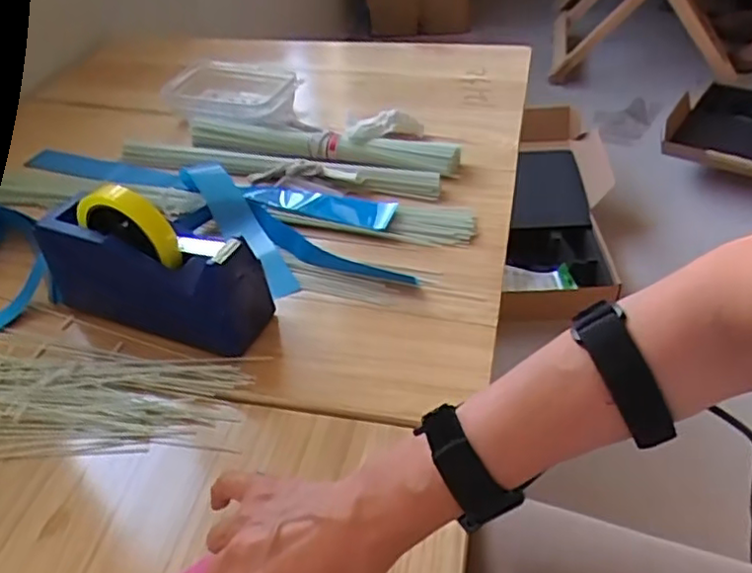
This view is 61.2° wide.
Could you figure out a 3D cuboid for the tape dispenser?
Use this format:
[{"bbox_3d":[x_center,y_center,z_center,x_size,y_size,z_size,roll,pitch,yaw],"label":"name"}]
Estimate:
[{"bbox_3d":[-0.208,-0.022,0.573,0.212,0.123,0.068,14,44,19],"label":"tape dispenser"}]

